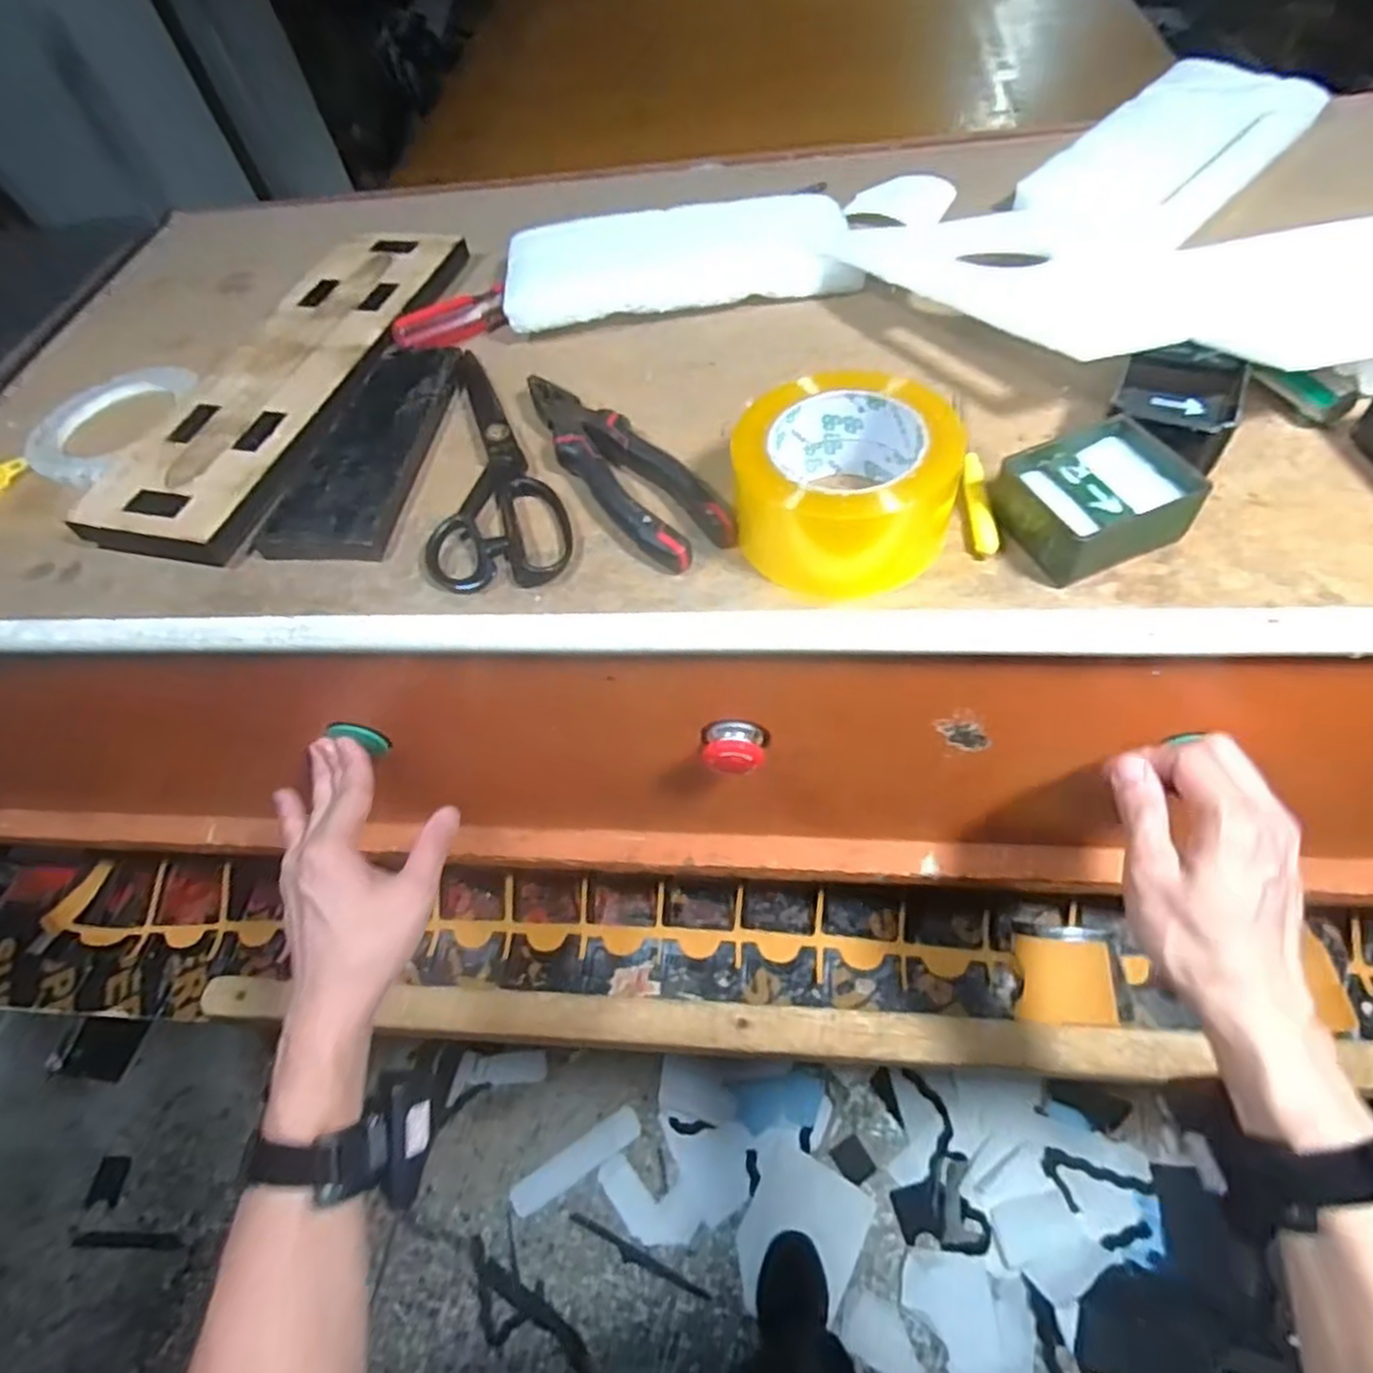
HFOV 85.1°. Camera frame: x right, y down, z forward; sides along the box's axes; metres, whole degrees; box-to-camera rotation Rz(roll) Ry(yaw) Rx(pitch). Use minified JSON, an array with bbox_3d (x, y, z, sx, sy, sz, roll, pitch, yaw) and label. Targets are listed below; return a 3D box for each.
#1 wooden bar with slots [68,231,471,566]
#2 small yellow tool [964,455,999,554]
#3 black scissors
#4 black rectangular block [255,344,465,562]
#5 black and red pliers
[{"bbox_3d":[-0.285,-0.233,0.545,0.117,0.029,0.354,6,57,18],"label":"wooden bar with slots"},{"bbox_3d":[0.157,-0.100,0.402,0.012,0.007,0.073,0,56,10],"label":"small yellow tool"},{"bbox_3d":[-0.124,-0.146,0.477,0.082,0.018,0.223,-10,56,-7],"label":"black scissors"},{"bbox_3d":[-0.207,-0.161,0.494,0.076,0.016,0.195,1,58,12],"label":"black rectangular block"},{"bbox_3d":[-0.045,-0.136,0.453,0.050,0.028,0.194,-23,55,-26],"label":"black and red pliers"}]

